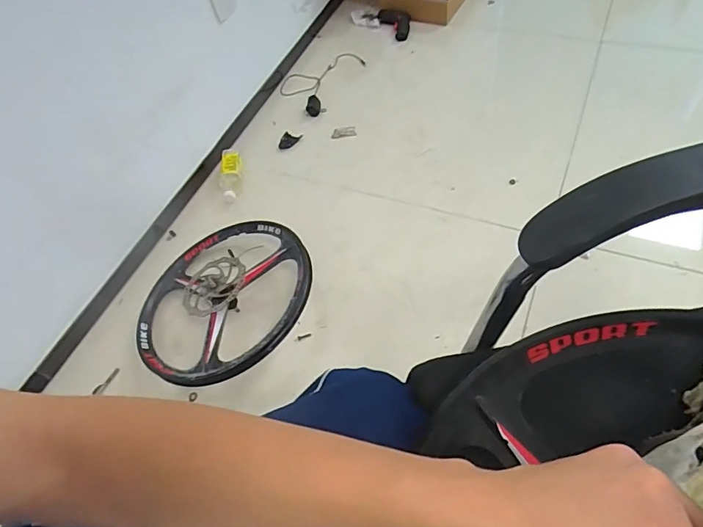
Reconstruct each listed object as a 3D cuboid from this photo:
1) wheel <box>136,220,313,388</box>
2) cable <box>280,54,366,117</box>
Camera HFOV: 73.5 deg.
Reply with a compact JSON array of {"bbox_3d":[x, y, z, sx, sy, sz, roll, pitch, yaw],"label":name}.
[{"bbox_3d":[-0.276,0.088,1.057,0.427,0.123,0.427,-13,47,14],"label":"wheel"},{"bbox_3d":[-0.112,-0.608,1.579,0.213,0.060,0.334,20,62,21],"label":"cable"}]

